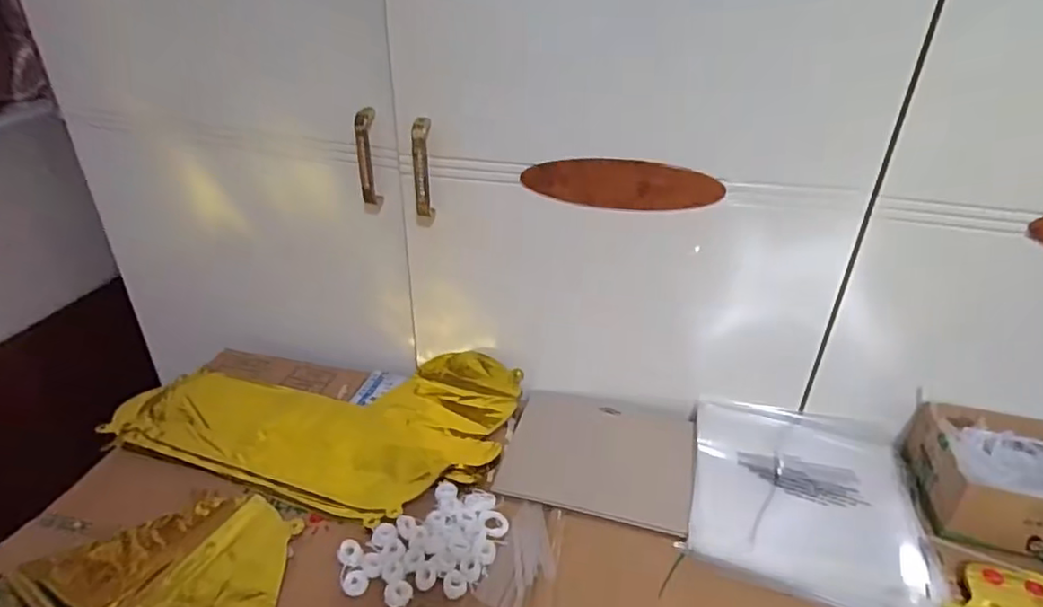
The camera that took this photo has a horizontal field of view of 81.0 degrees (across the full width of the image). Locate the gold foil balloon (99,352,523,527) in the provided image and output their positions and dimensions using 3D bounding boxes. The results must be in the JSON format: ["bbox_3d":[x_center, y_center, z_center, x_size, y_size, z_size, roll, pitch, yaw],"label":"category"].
[{"bbox_3d":[-0.225,0.121,0.689,0.420,0.038,0.231,11,34,14],"label":"gold foil balloon"}]

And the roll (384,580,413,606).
[{"bbox_3d":[-0.102,0.242,0.508,0.023,0.004,0.024,1,33,-1],"label":"roll"}]

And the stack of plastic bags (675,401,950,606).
[{"bbox_3d":[0.285,0.188,0.613,0.215,0.016,0.242,12,34,16],"label":"stack of plastic bags"}]

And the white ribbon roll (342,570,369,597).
[{"bbox_3d":[-0.140,0.236,0.515,0.021,0.005,0.021,1,33,-1],"label":"white ribbon roll"}]

